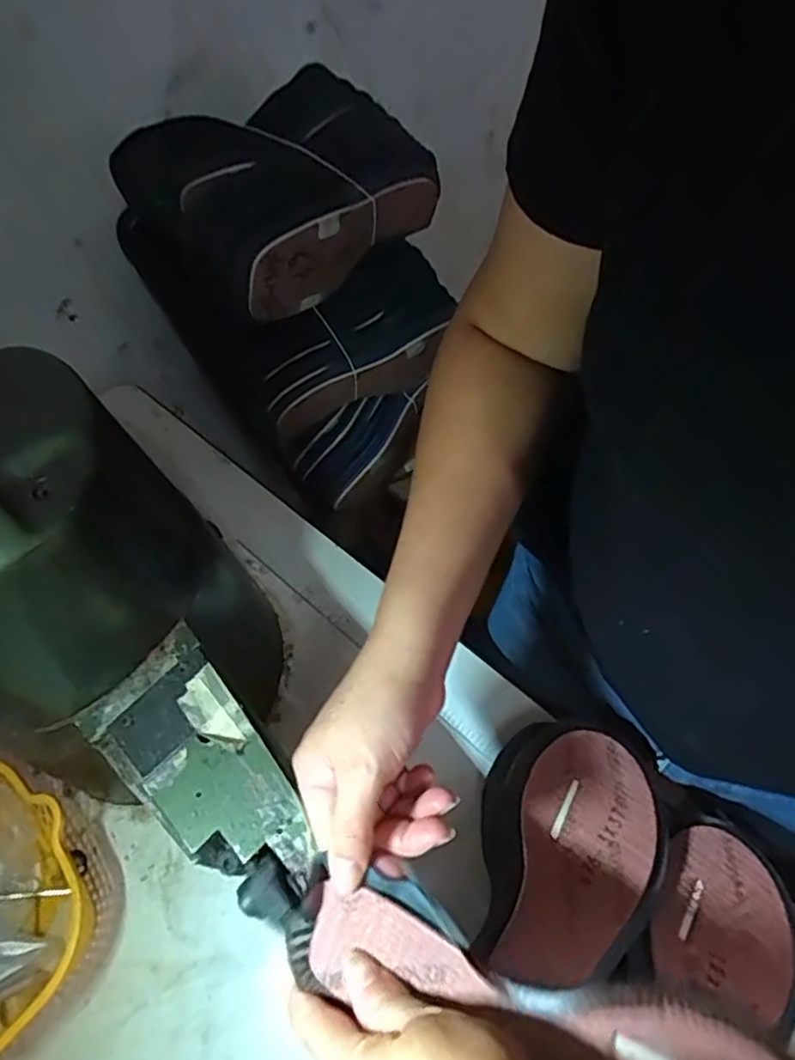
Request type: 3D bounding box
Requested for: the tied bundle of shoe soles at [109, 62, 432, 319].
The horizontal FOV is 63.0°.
[{"bbox_3d":[-0.103,-0.333,0.620,0.191,0.101,0.251,35,66,21],"label":"tied bundle of shoe soles"}]

